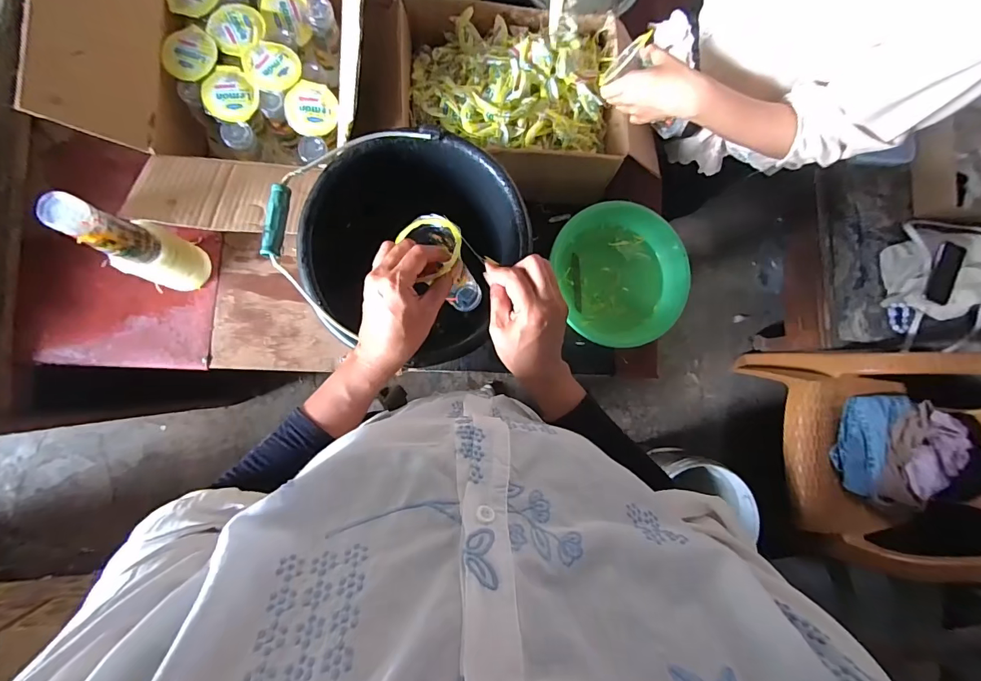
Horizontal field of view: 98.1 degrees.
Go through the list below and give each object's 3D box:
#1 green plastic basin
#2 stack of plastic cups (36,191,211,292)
[{"bbox_3d":[0.214,-0.109,0.723,0.199,0.076,0.239,-24,89,-9],"label":"green plastic basin"},{"bbox_3d":[-0.466,-0.123,0.570,0.078,0.211,0.073,24,83,-5],"label":"stack of plastic cups"}]

